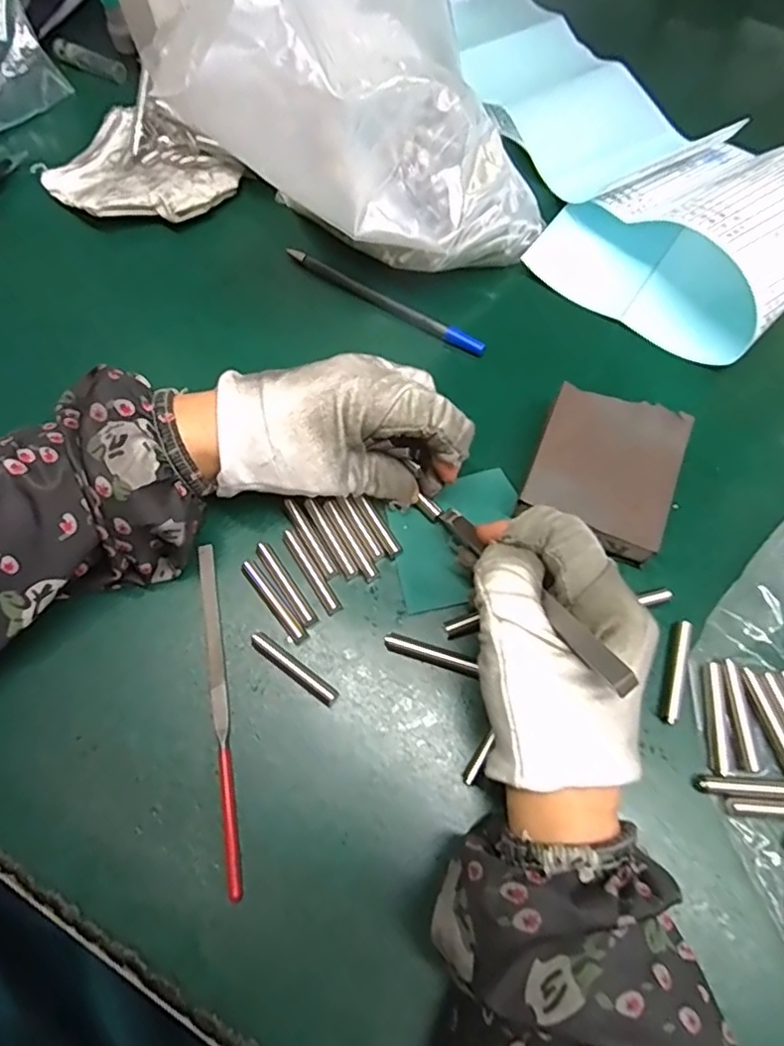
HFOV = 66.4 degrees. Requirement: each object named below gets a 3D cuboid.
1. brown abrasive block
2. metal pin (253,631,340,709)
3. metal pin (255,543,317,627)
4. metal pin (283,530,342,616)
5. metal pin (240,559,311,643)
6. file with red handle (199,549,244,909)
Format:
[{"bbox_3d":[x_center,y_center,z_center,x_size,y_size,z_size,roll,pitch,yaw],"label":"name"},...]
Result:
[{"bbox_3d":[0.108,-0.028,0.308,0.068,0.025,0.080,20,68,7],"label":"brown abrasive block"},{"bbox_3d":[-0.045,0.068,0.279,0.047,0.008,0.008,34,70,12],"label":"metal pin"},{"bbox_3d":[-0.053,0.030,0.296,0.008,0.004,0.048,-32,71,-14],"label":"metal pin"},{"bbox_3d":[-0.041,0.025,0.299,0.007,0.005,0.048,-32,71,-14],"label":"metal pin"},{"bbox_3d":[-0.057,0.038,0.292,0.007,0.005,0.048,-36,72,-15],"label":"metal pin"},{"bbox_3d":[-0.079,0.082,0.274,0.007,0.008,0.155,-10,68,-6],"label":"file with red handle"}]

